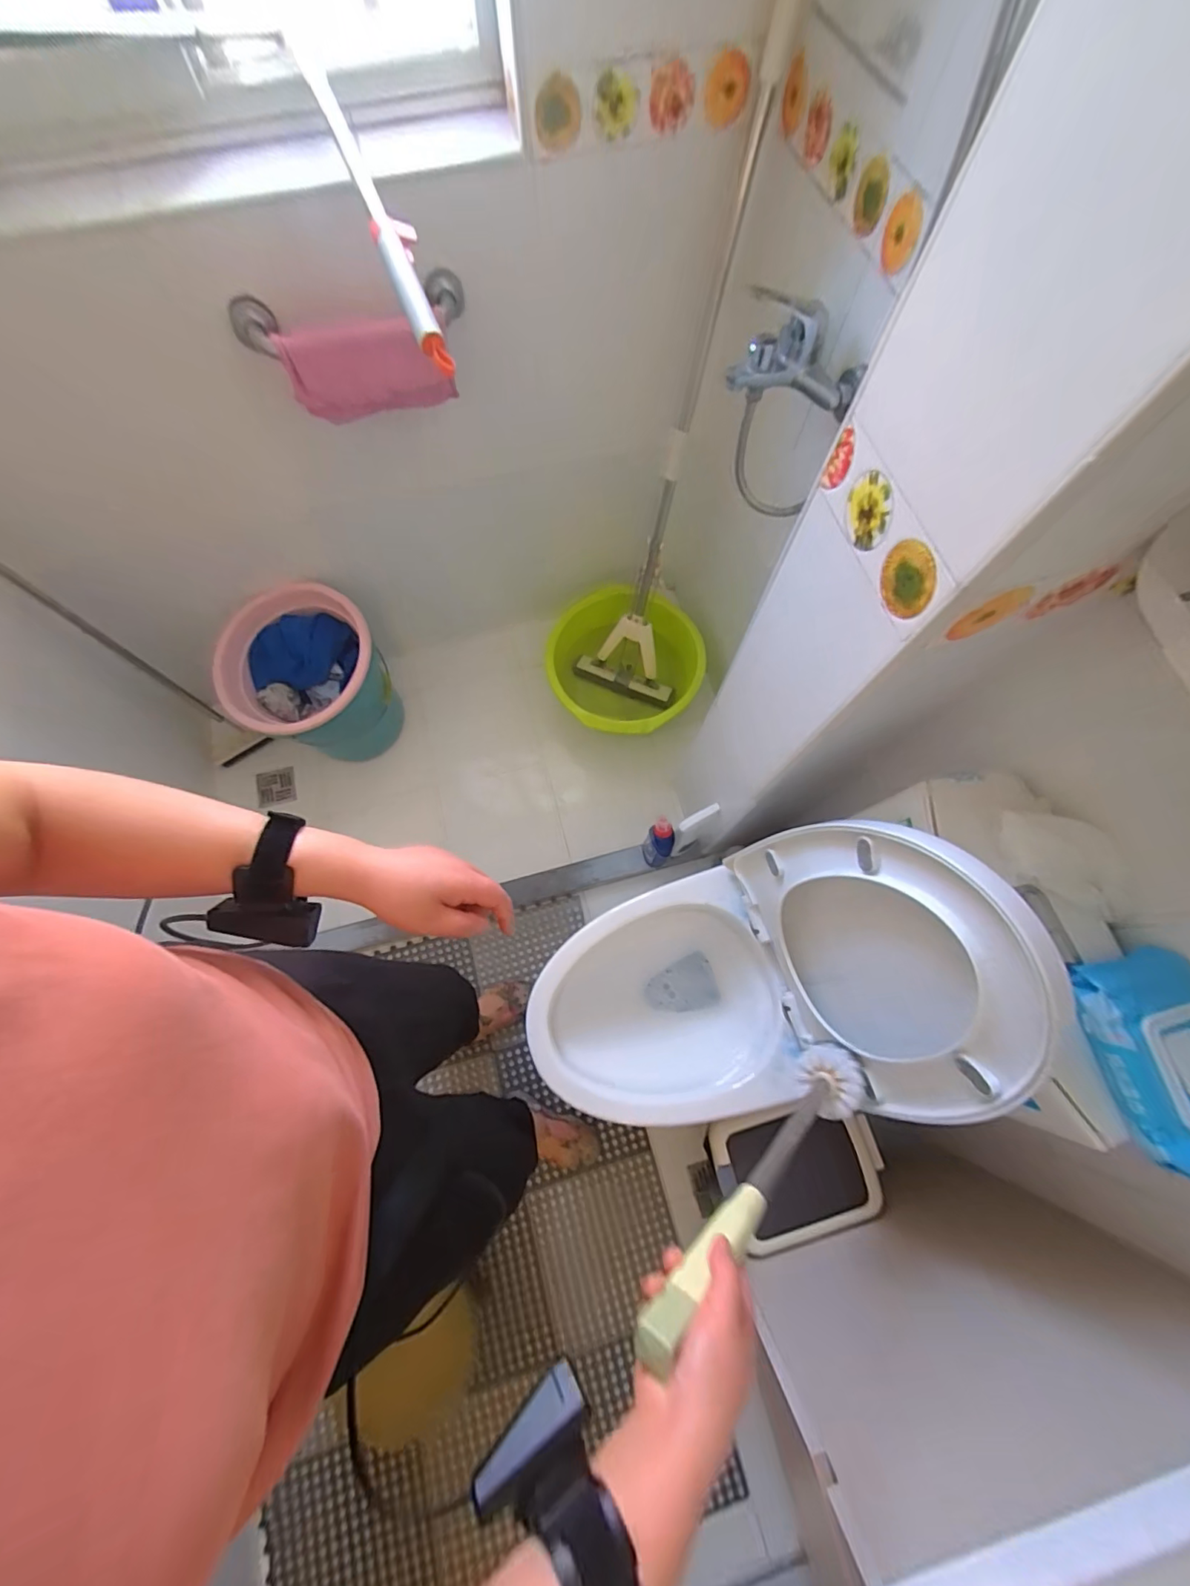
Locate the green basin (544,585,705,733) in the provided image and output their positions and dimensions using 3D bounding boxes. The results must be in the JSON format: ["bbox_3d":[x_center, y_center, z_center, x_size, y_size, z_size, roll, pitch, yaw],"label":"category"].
[{"bbox_3d":[0.079,-0.311,1.343,0.368,0.237,0.363,0,72,-1],"label":"green basin"}]

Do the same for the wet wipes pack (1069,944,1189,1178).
[{"bbox_3d":[0.516,0.232,0.435,0.100,0.075,0.169,-10,72,-4],"label":"wet wipes pack"}]

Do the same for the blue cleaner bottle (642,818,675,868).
[{"bbox_3d":[0.145,0.122,1.169,0.065,0.251,0.050,35,75,10],"label":"blue cleaner bottle"}]

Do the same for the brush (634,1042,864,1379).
[{"bbox_3d":[0.176,0.354,0.488,0.059,0.456,0.068,-29,69,34],"label":"brush"}]

